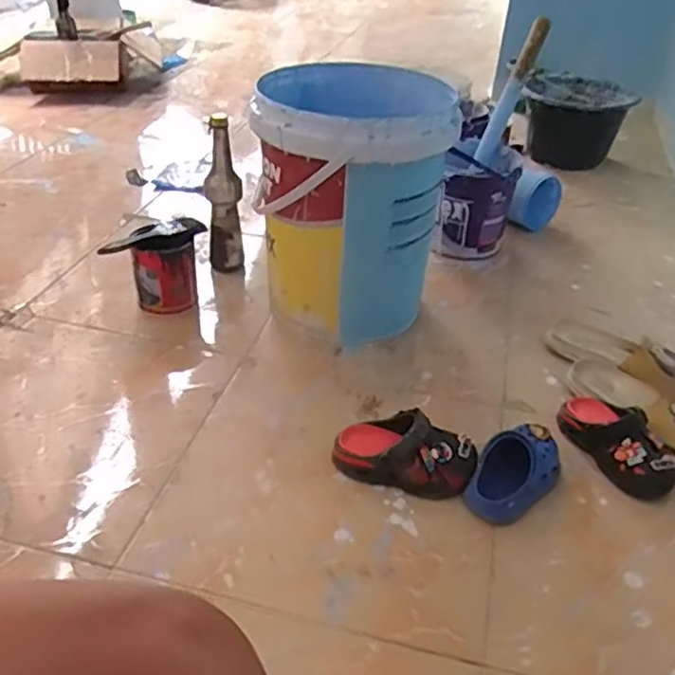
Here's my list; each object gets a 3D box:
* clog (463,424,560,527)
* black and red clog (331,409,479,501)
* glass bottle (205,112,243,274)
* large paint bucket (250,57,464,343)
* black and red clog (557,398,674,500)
[{"bbox_3d":[0.227,0.165,0.848,0.151,0.065,0.080,-27,45,-35],"label":"clog"},{"bbox_3d":[0.086,0.147,0.862,0.176,0.071,0.077,12,37,13],"label":"black and red clog"},{"bbox_3d":[-0.208,-0.246,1.229,0.063,0.293,0.071,-4,36,-10],"label":"glass bottle"},{"bbox_3d":[0.030,-0.225,1.123,0.296,0.371,0.349,6,36,5],"label":"large paint bucket"},{"bbox_3d":[0.376,0.133,0.899,0.077,0.073,0.179,-12,38,-20],"label":"black and red clog"}]

